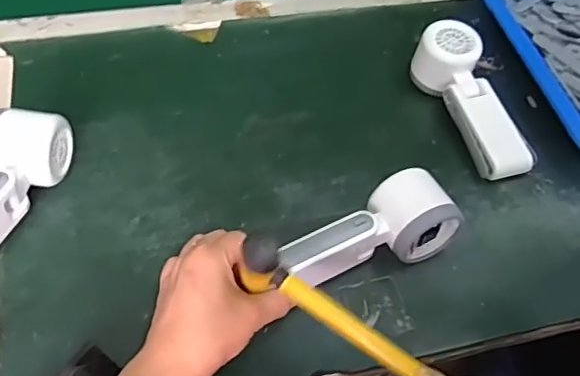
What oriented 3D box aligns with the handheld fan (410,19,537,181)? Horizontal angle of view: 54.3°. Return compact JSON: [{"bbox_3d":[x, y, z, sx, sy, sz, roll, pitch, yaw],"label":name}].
[{"bbox_3d":[0.172,-0.083,0.528,0.056,0.054,0.163,-13,55,-13],"label":"handheld fan"}]

